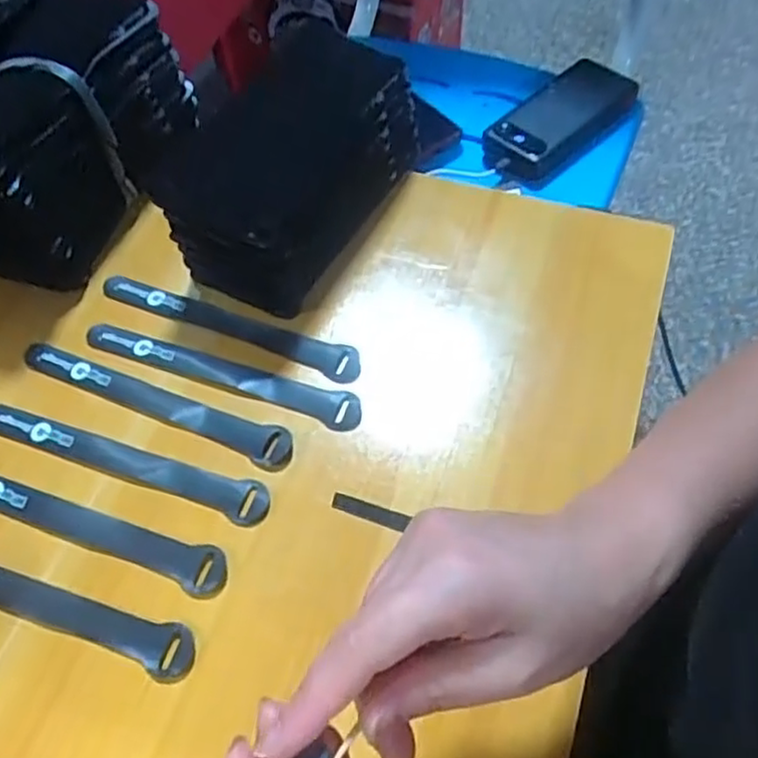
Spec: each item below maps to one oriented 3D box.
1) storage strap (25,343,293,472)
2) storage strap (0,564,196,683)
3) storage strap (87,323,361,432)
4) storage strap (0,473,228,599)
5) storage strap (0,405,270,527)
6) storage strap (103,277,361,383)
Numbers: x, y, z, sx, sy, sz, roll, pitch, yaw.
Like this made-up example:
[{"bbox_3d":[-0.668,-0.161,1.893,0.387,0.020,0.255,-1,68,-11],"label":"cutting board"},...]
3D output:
[{"bbox_3d":[-0.146,0.013,0.454,0.204,0.004,0.025,20,65,18],"label":"storage strap"},{"bbox_3d":[-0.195,0.124,0.391,0.201,0.004,0.026,13,63,14],"label":"storage strap"},{"bbox_3d":[-0.106,-0.004,0.461,0.199,0.004,0.024,15,61,15],"label":"storage strap"},{"bbox_3d":[-0.181,0.084,0.414,0.201,0.004,0.025,16,69,16],"label":"storage strap"},{"bbox_3d":[-0.161,0.049,0.433,0.201,0.004,0.025,16,64,16],"label":"storage strap"},{"bbox_3d":[-0.104,-0.039,0.481,0.197,0.005,0.024,20,69,17],"label":"storage strap"}]

